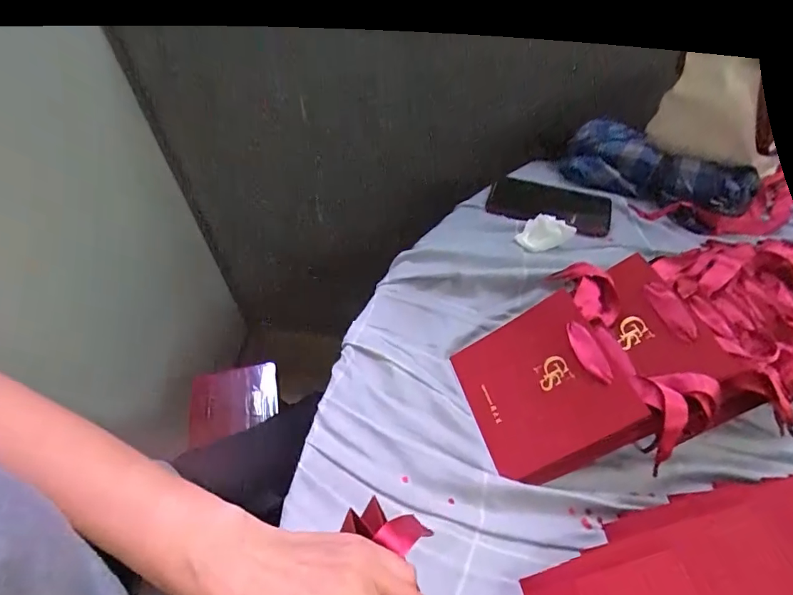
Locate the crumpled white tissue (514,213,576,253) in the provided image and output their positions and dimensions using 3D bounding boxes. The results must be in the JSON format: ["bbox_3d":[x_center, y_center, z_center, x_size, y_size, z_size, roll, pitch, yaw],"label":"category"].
[{"bbox_3d":[0.191,-0.085,0.582,0.064,0.033,0.042,24,57,19],"label":"crumpled white tissue"}]

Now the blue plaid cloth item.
[{"bbox_3d":[0.358,-0.176,0.633,0.241,0.057,0.086,29,59,22],"label":"blue plaid cloth item"}]

